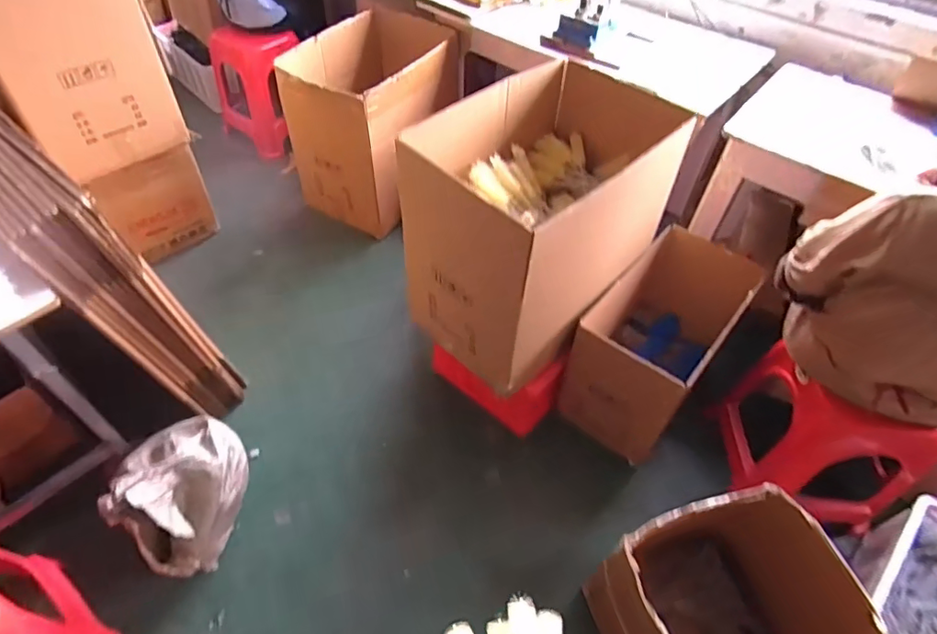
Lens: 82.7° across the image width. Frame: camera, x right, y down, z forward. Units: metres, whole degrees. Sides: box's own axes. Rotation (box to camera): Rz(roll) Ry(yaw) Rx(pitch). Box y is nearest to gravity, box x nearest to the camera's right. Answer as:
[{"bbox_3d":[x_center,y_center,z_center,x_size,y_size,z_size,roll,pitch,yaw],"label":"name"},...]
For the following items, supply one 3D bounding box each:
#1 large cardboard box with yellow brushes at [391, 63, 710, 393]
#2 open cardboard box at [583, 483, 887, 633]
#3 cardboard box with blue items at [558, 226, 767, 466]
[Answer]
[{"bbox_3d":[0.178,-0.270,1.463,0.648,0.549,0.490,-37,60,-27],"label":"large cardboard box with yellow brushes"},{"bbox_3d":[0.542,0.667,1.184,0.406,0.453,0.364,-17,53,-15],"label":"open cardboard box"},{"bbox_3d":[0.595,0.048,1.645,0.315,0.437,0.602,33,57,24],"label":"cardboard box with blue items"}]

